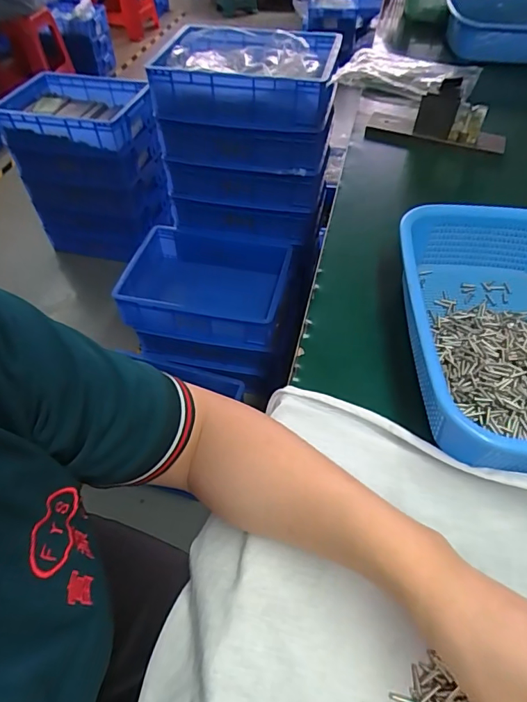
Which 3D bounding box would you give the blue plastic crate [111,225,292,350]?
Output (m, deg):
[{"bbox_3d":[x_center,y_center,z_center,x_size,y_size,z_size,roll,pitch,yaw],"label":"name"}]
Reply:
[{"bbox_3d":[-0.156,-0.171,1.261,0.411,0.173,0.316,9,51,9],"label":"blue plastic crate"}]

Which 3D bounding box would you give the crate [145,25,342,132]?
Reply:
[{"bbox_3d":[-0.033,-0.686,1.125,0.417,0.119,0.312,9,51,8],"label":"crate"}]

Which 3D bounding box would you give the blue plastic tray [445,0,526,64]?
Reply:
[{"bbox_3d":[0.525,-0.668,0.946,0.283,0.071,0.253,11,52,10],"label":"blue plastic tray"}]

